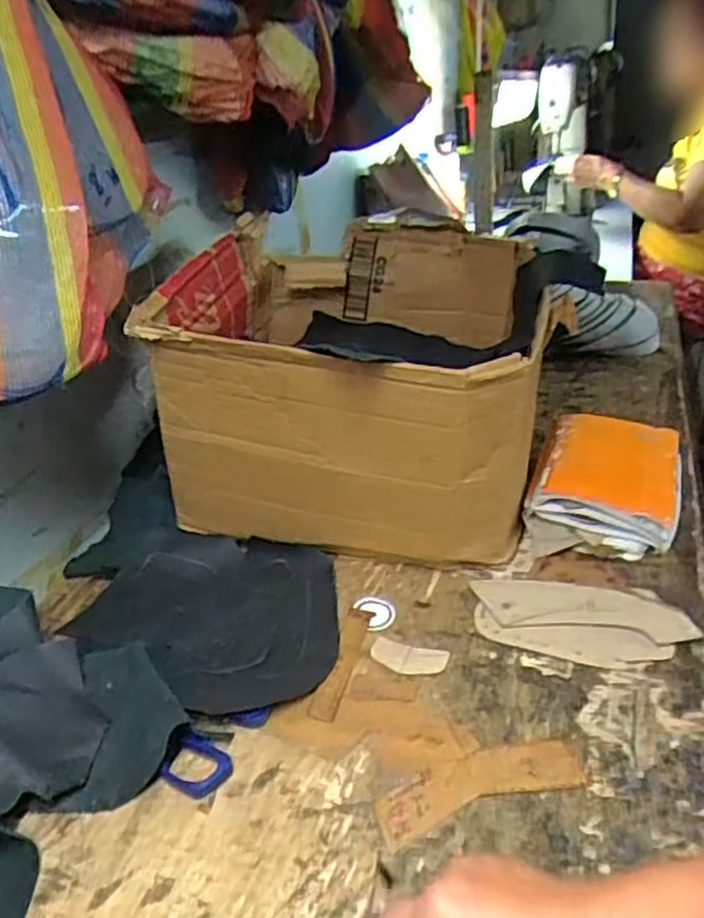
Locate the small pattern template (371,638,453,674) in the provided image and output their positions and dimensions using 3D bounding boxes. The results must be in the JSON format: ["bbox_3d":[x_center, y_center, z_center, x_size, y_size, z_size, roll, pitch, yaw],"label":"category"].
[{"bbox_3d":[0.047,0.164,0.580,0.064,0.004,0.031,7,31,20],"label":"small pattern template"}]

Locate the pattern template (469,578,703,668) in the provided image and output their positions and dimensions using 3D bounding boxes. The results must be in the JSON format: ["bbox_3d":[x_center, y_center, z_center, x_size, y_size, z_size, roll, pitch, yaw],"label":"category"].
[{"bbox_3d":[0.192,0.138,0.596,0.177,0.008,0.085,7,37,22],"label":"pattern template"}]

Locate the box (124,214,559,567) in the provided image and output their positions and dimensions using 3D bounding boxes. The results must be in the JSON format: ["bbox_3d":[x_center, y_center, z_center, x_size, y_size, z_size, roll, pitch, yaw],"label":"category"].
[{"bbox_3d":[0.029,-0.094,0.792,0.357,0.258,0.453,3,30,16],"label":"box"}]

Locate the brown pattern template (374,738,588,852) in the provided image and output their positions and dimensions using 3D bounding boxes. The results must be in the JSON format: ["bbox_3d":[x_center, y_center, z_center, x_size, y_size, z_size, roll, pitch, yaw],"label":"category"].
[{"bbox_3d":[0.087,0.221,0.472,0.142,0.004,0.048,-13,30,-16],"label":"brown pattern template"}]

